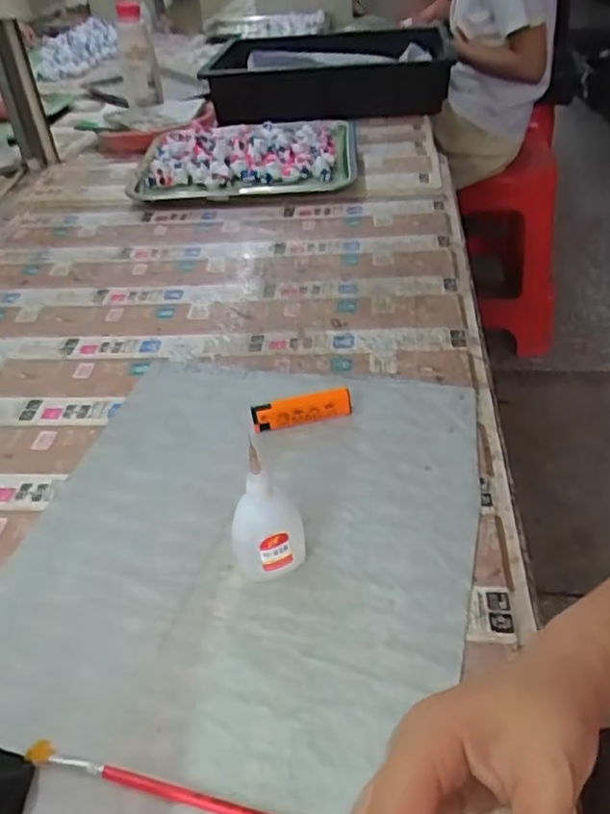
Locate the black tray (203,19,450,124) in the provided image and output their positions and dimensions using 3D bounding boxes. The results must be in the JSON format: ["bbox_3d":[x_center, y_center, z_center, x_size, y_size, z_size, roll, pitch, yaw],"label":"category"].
[{"bbox_3d":[0.046,-0.620,1.216,0.428,0.090,0.352,-2,39,2],"label":"black tray"}]

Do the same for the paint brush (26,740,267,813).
[{"bbox_3d":[-0.072,0.188,0.324,0.152,0.005,0.010,7,41,14],"label":"paint brush"}]

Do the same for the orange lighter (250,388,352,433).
[{"bbox_3d":[-0.002,0.003,0.528,0.081,0.024,0.011,-13,40,-10],"label":"orange lighter"}]

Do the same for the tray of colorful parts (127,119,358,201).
[{"bbox_3d":[-0.081,-0.356,0.925,0.313,0.038,0.226,-6,39,-1],"label":"tray of colorful parts"}]

